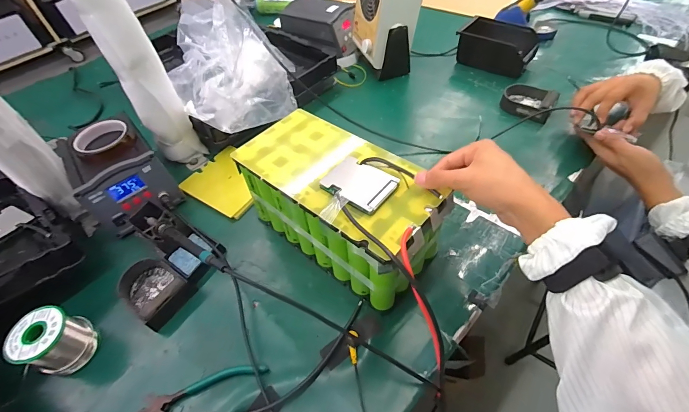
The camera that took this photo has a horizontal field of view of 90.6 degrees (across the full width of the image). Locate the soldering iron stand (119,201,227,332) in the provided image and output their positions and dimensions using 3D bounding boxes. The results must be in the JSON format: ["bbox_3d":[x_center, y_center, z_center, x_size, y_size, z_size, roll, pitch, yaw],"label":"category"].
[{"bbox_3d":[-0.294,0.075,0.518,0.168,0.081,0.148,24,57,21],"label":"soldering iron stand"}]

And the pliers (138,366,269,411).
[{"bbox_3d":[-0.172,0.237,0.404,0.133,0.020,0.106,8,53,10],"label":"pliers"}]

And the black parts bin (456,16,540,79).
[{"bbox_3d":[0.364,-0.382,0.819,0.168,0.073,0.095,30,59,25],"label":"black parts bin"}]

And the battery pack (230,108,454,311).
[{"bbox_3d":[-0.005,-0.007,0.480,0.272,0.136,0.135,32,60,26],"label":"battery pack"}]

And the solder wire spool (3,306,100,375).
[{"bbox_3d":[-0.375,0.179,0.447,0.062,0.082,0.069,15,54,15],"label":"solder wire spool"}]

